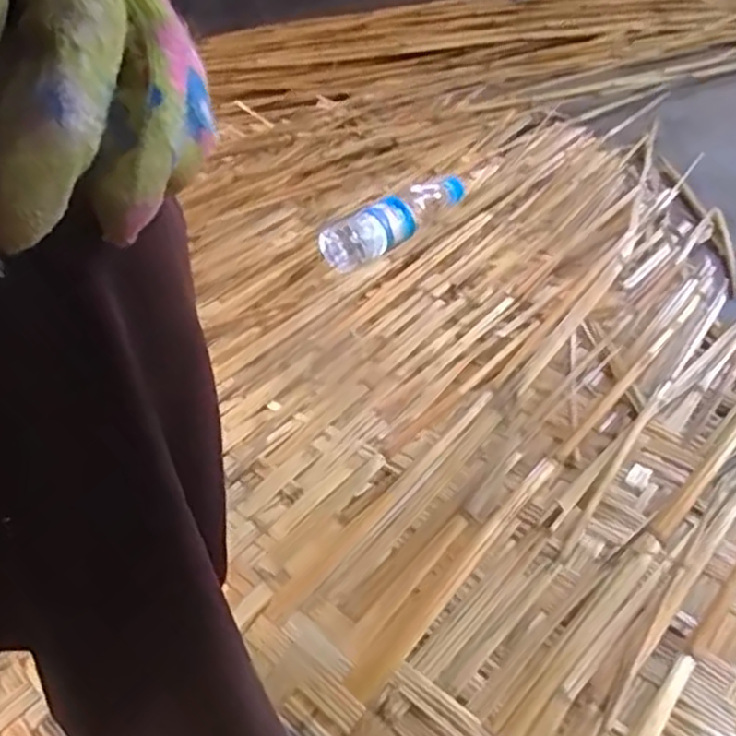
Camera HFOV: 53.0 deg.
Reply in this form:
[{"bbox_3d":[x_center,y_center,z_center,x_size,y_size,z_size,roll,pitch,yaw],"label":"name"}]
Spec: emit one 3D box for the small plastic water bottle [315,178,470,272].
[{"bbox_3d":[0.038,-0.201,0.959,0.223,0.052,0.076,-35,46,-28],"label":"small plastic water bottle"}]

